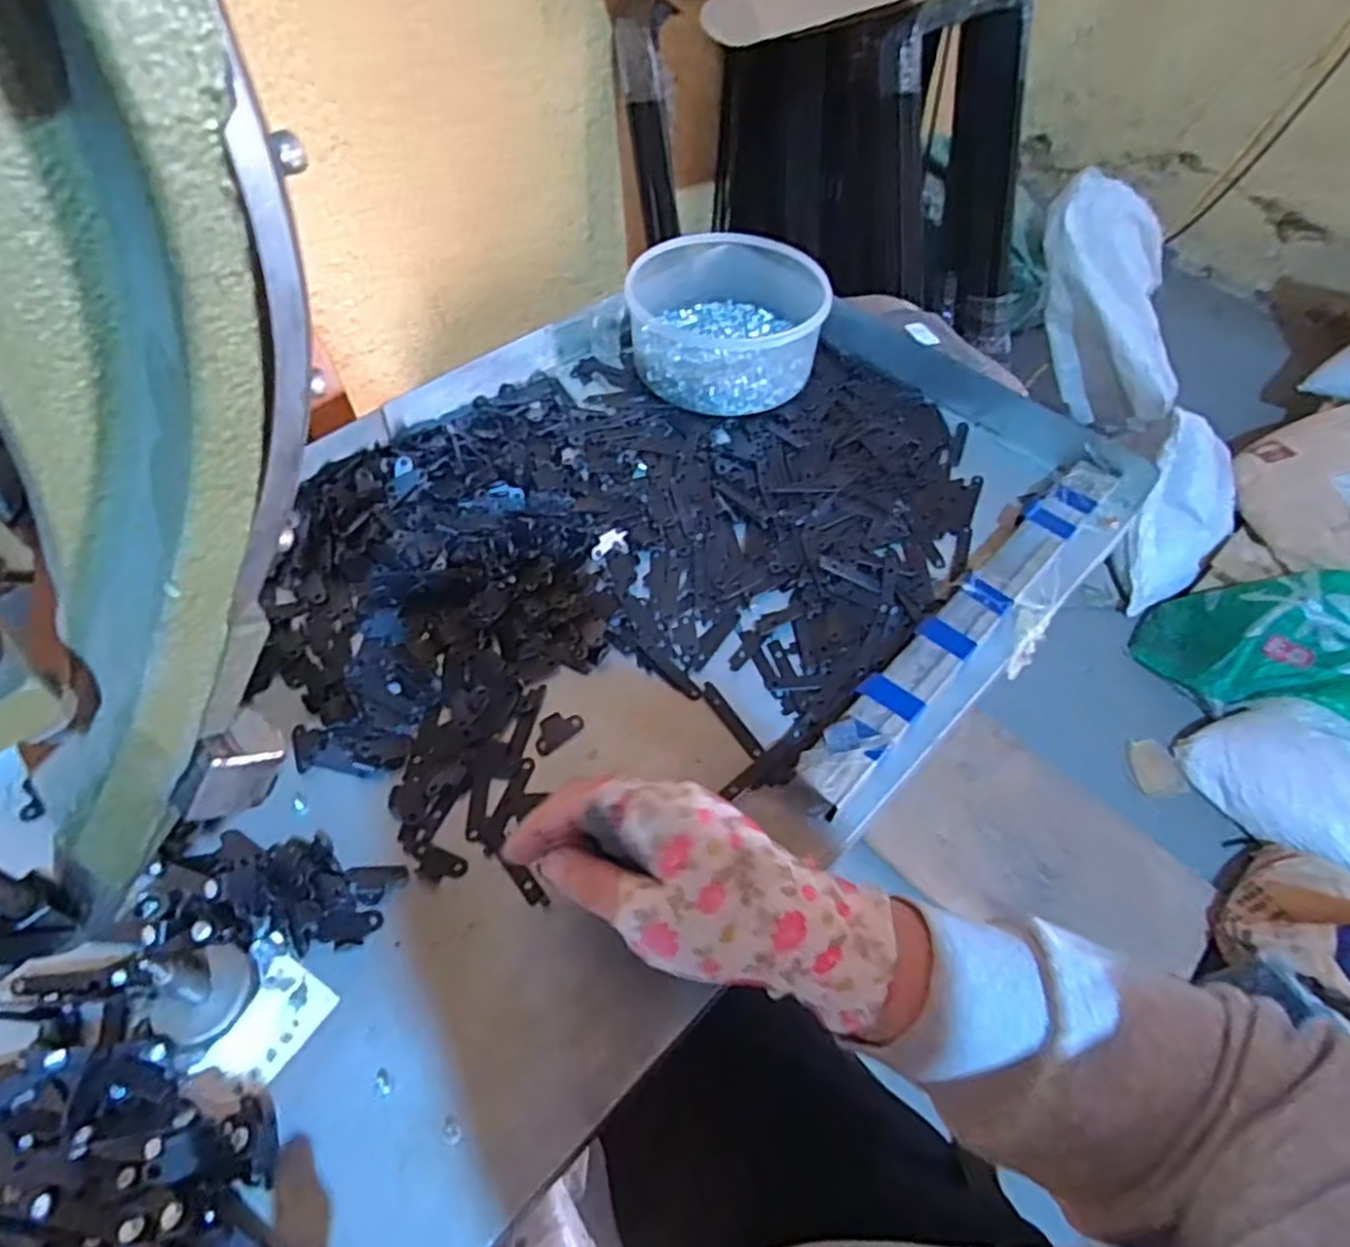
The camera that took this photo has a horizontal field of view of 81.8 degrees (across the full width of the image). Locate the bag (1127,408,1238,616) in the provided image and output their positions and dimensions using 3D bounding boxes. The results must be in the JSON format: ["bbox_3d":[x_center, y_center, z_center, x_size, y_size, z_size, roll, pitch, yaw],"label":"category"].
[{"bbox_3d":[1.042,-0.209,1.585,0.174,0.102,0.408,17,91,9],"label":"bag"}]

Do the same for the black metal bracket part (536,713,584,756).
[{"bbox_3d":[-0.064,0.057,0.422,0.028,0.004,0.016,-34,62,-24],"label":"black metal bracket part"}]

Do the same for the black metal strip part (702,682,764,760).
[{"bbox_3d":[0.032,0.053,0.431,0.009,0.004,0.054,-26,59,-20],"label":"black metal strip part"}]

